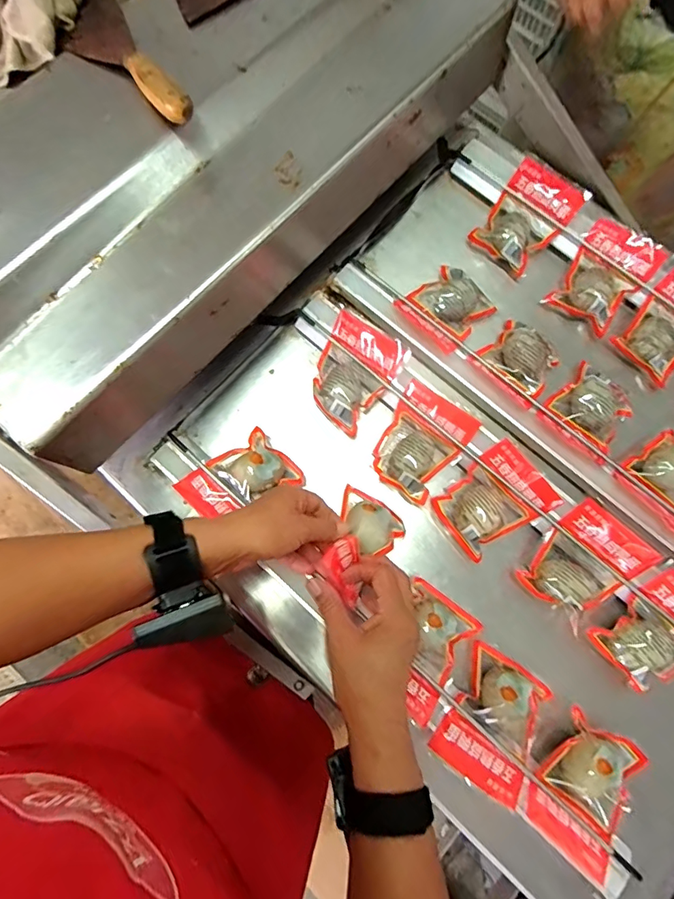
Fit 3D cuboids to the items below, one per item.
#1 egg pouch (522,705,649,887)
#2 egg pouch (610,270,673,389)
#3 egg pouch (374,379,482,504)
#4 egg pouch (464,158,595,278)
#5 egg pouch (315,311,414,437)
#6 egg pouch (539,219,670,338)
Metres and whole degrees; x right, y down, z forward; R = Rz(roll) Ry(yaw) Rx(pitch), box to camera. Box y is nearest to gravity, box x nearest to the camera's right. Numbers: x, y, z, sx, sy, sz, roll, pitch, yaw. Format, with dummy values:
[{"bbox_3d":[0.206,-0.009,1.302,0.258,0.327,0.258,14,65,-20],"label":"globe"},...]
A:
[{"bbox_3d":[0.234,0.314,0.430,0.088,0.034,0.109,42,81,8],"label":"egg pouch"},{"bbox_3d":[0.384,-0.140,0.532,0.108,0.043,0.086,-44,81,-8],"label":"egg pouch"},{"bbox_3d":[0.089,-0.006,0.509,0.084,0.033,0.105,36,80,7],"label":"egg pouch"},{"bbox_3d":[0.229,-0.283,0.565,0.087,0.052,0.112,42,81,9],"label":"egg pouch"},{"bbox_3d":[0.016,-0.083,0.521,0.086,0.043,0.106,33,80,7],"label":"egg pouch"},{"bbox_3d":[0.314,-0.204,0.546,0.084,0.037,0.111,39,81,8],"label":"egg pouch"}]

